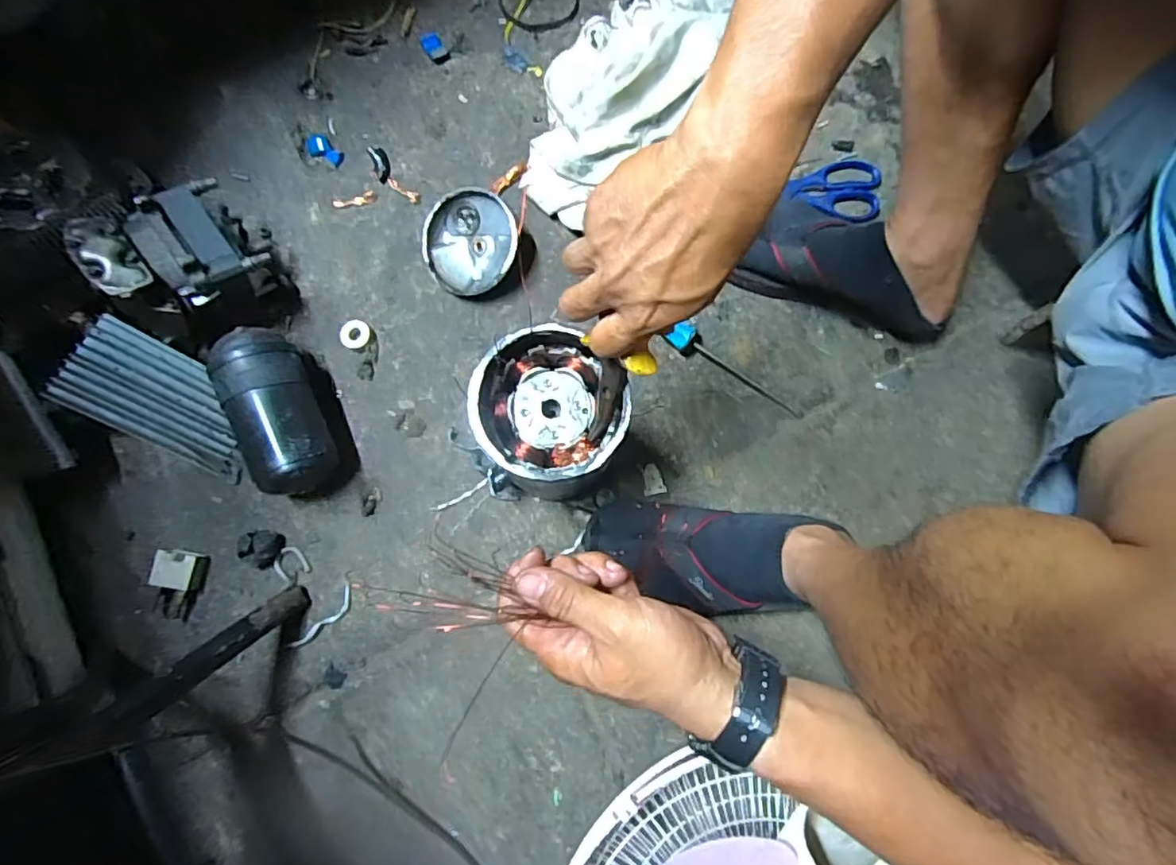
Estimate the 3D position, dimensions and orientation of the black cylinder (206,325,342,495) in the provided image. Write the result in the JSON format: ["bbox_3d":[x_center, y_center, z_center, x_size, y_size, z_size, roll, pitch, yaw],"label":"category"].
[{"bbox_3d":[-0.297,-0.021,0.567,0.076,0.079,0.161,-22,92,-5],"label":"black cylinder"}]

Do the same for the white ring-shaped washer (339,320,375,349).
[{"bbox_3d":[-0.246,-0.104,0.626,0.033,0.015,0.031,0,81,-1],"label":"white ring-shaped washer"}]

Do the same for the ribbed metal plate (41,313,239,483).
[{"bbox_3d":[-0.407,-0.031,0.570,0.166,0.011,0.088,36,78,-29],"label":"ribbed metal plate"}]

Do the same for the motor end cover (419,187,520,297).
[{"bbox_3d":[-0.126,-0.201,0.623,0.109,0.037,0.108,6,102,13],"label":"motor end cover"}]

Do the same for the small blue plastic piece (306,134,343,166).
[{"bbox_3d":[-0.302,-0.326,0.676,0.050,0.010,0.024,29,80,4],"label":"small blue plastic piece"}]

